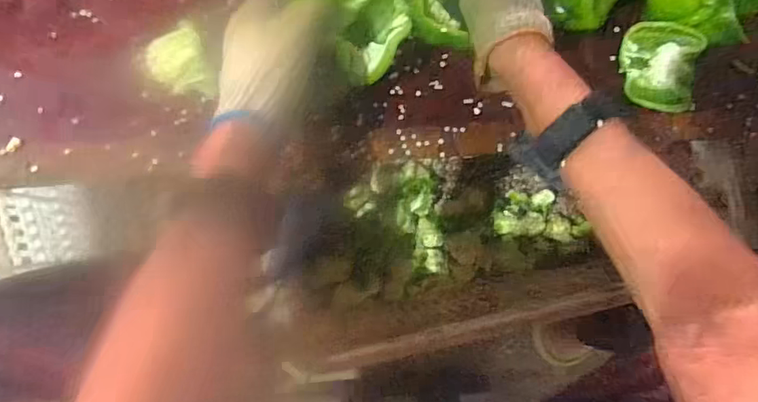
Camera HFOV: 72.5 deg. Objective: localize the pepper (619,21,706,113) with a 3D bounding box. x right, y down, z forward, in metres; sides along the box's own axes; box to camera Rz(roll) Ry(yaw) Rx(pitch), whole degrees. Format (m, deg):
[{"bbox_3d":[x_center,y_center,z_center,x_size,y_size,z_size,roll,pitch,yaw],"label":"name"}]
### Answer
[{"bbox_3d":[0.248,-0.118,0.458,0.059,0.038,0.074,0,87,-6],"label":"pepper"}]

